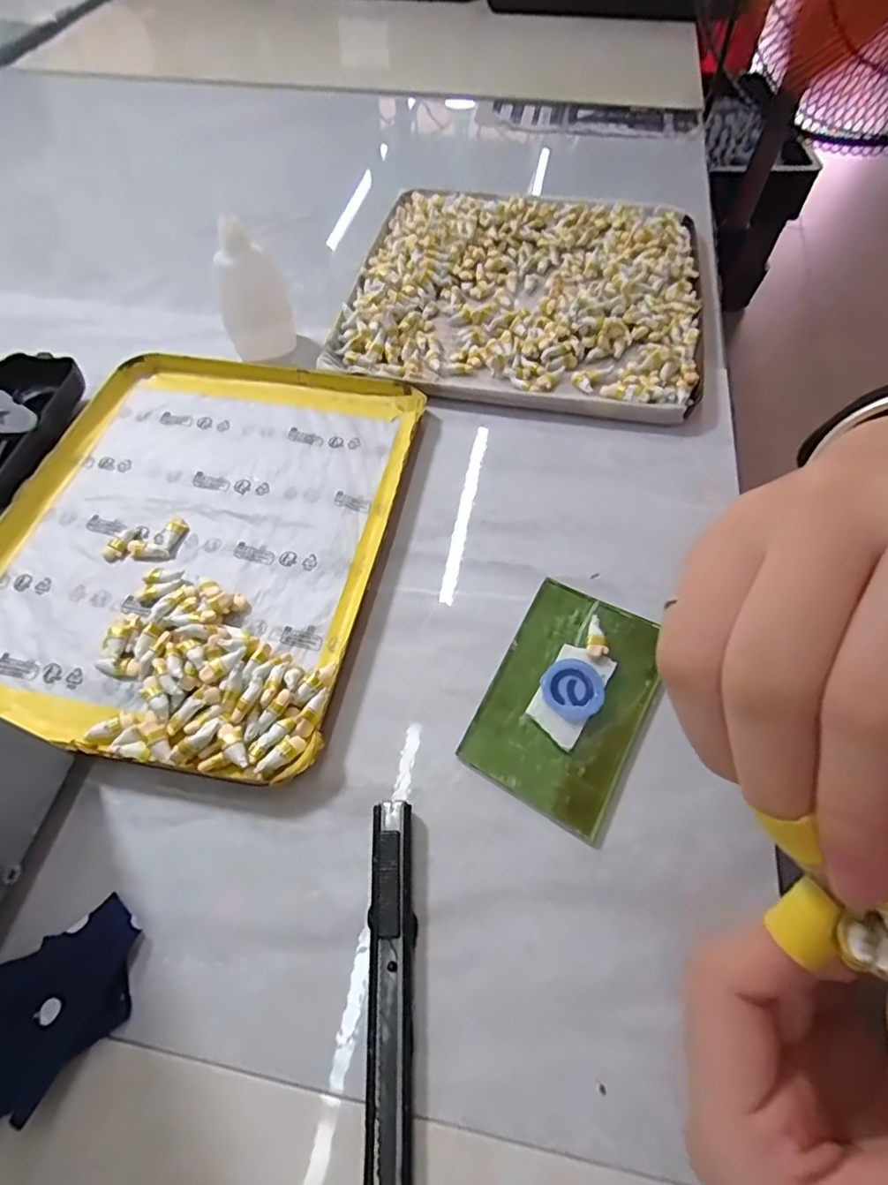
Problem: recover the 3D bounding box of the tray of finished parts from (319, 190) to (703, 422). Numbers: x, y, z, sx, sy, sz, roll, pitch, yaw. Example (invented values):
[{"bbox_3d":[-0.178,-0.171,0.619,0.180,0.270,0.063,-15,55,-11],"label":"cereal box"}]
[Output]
[{"bbox_3d":[0.057,-0.214,0.401,0.235,0.017,0.220,11,60,7],"label":"tray of finished parts"}]

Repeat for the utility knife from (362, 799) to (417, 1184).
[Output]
[{"bbox_3d":[-0.019,0.144,0.197,0.016,0.011,0.133,-3,59,-1],"label":"utility knife"}]

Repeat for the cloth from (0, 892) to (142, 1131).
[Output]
[{"bbox_3d":[-0.140,0.146,0.195,0.073,0.020,0.044,-36,65,-19],"label":"cloth"}]

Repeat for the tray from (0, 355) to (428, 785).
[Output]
[{"bbox_3d":[-0.133,-0.038,0.302,0.199,0.016,0.241,9,62,7],"label":"tray"}]

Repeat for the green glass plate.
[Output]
[{"bbox_3d":[0.056,0.044,0.255,0.065,0.008,0.103,25,63,15],"label":"green glass plate"}]

